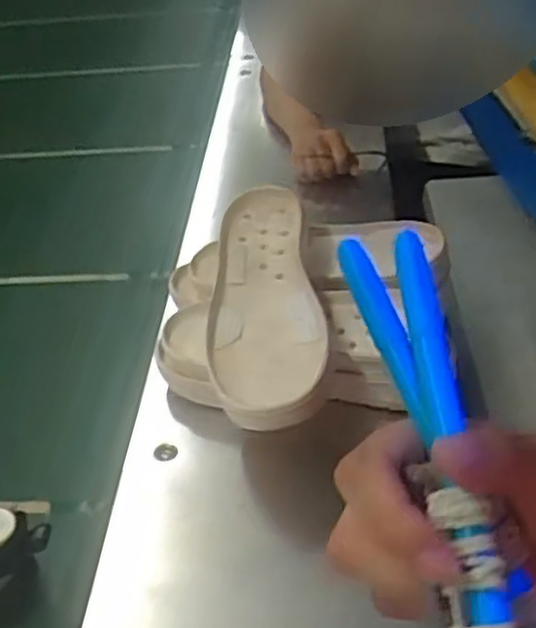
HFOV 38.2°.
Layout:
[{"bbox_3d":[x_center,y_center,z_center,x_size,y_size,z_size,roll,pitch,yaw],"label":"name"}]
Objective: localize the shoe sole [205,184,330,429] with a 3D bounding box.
[{"bbox_3d":[-0.001,-0.016,0.635,0.096,0.054,0.263,-5,39,5],"label":"shoe sole"}]

